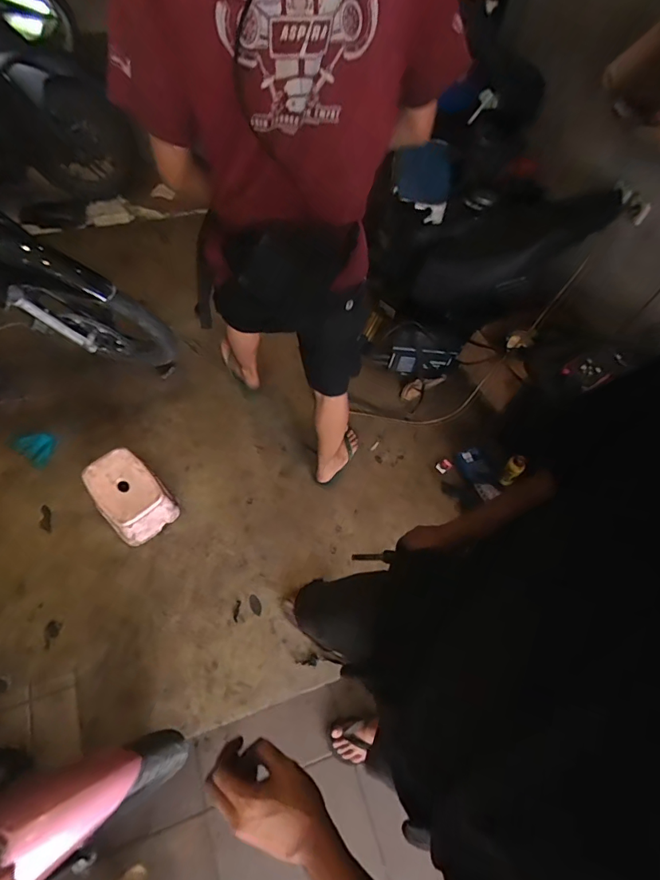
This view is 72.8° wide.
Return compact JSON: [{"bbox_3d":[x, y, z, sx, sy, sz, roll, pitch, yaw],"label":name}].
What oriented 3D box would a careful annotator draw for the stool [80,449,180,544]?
[{"bbox_3d":[-0.654,0.183,1.481,0.202,0.152,0.268,-31,68,-21],"label":"stool"}]

